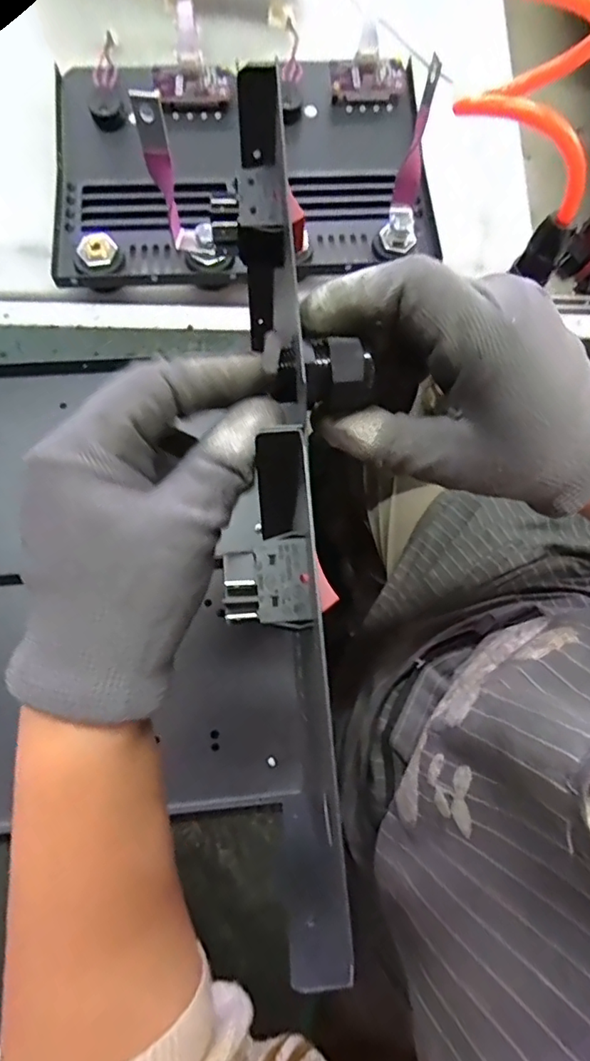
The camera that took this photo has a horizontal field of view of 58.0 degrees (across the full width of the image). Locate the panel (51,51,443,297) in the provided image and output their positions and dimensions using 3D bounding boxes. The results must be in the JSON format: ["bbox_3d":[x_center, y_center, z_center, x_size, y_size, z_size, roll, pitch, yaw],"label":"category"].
[{"bbox_3d":[-0.031,-0.295,0.435,0.325,0.050,0.208,-3,77,-3],"label":"panel"}]

